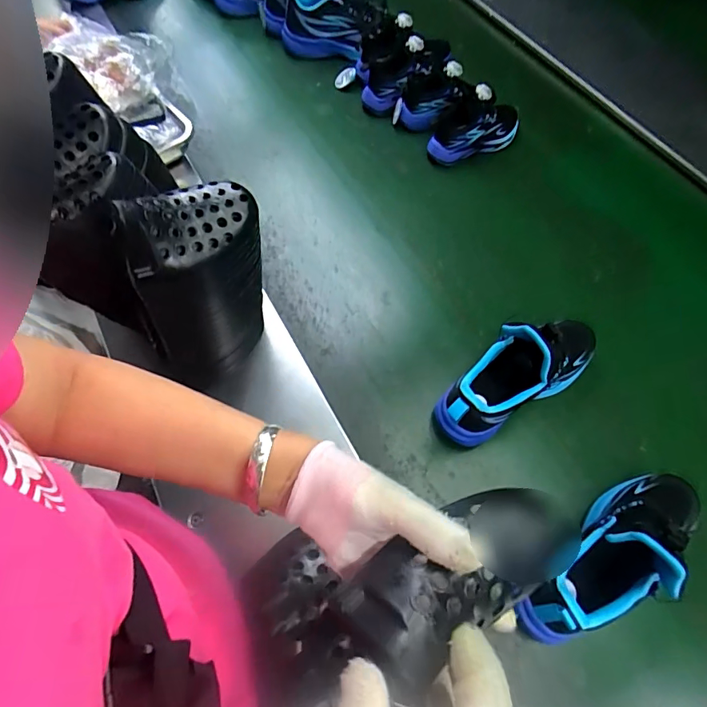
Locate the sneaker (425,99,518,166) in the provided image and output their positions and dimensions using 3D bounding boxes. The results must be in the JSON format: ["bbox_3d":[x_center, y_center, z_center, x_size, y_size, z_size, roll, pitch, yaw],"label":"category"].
[{"bbox_3d":[0.226,-0.423,0.848,0.195,0.089,0.077,-22,65,-11],"label":"sneaker"}]

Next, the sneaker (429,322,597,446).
[{"bbox_3d":[0.221,0.015,0.573,0.247,0.148,0.086,-29,66,-14],"label":"sneaker"}]

